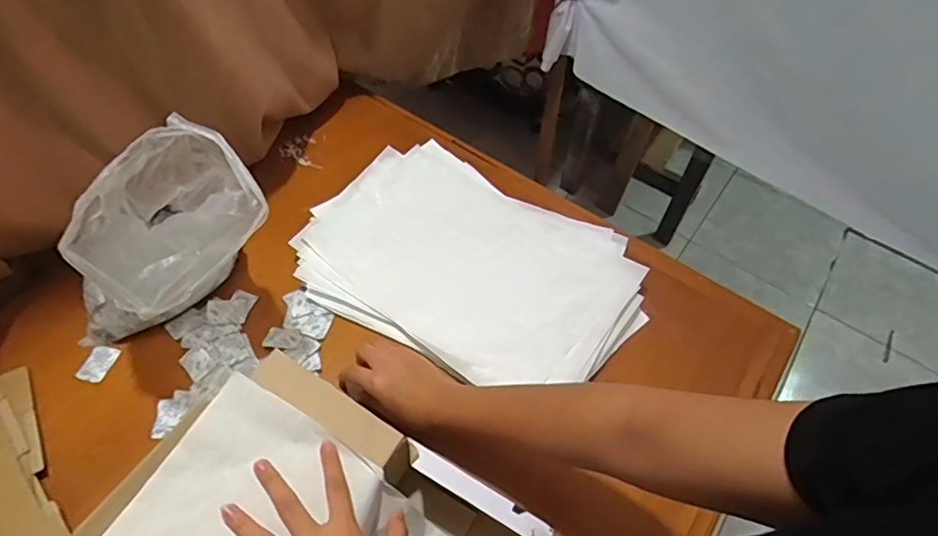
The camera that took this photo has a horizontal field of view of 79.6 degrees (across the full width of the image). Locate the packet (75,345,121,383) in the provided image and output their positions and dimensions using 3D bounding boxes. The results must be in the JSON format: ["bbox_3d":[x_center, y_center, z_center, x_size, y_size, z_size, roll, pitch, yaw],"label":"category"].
[{"bbox_3d":[-0.408,0.104,0.619,0.030,0.004,0.041,13,54,4],"label":"packet"}]

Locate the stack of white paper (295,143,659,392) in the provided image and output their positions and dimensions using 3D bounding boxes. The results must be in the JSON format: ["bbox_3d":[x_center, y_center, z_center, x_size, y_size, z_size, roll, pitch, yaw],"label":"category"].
[{"bbox_3d":[0.007,-0.007,0.705,0.394,0.034,0.275,28,56,15],"label":"stack of white paper"}]

